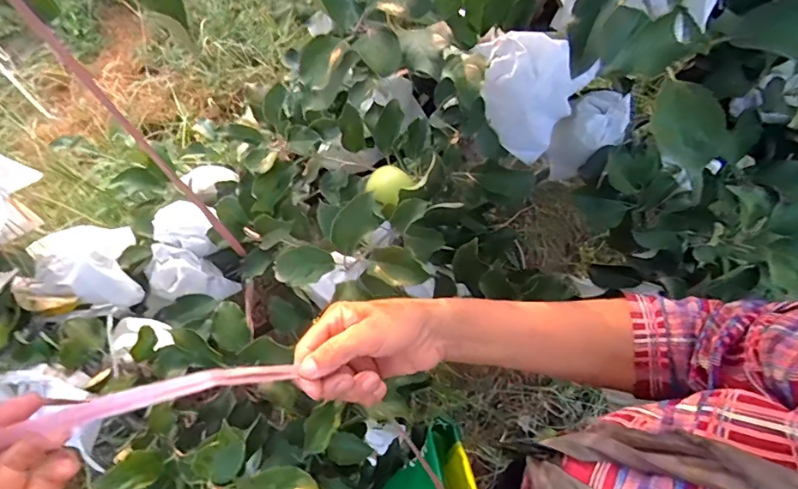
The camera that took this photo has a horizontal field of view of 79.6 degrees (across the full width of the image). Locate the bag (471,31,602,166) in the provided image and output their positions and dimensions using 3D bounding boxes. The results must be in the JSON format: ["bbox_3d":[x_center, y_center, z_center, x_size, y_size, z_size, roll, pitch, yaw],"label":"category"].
[{"bbox_3d":[0.135,-0.165,0.518,0.115,0.116,0.078,28,72,12],"label":"bag"}]

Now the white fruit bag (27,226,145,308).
[{"bbox_3d":[-0.393,0.028,0.607,0.078,0.091,0.118,-16,69,-5],"label":"white fruit bag"}]

